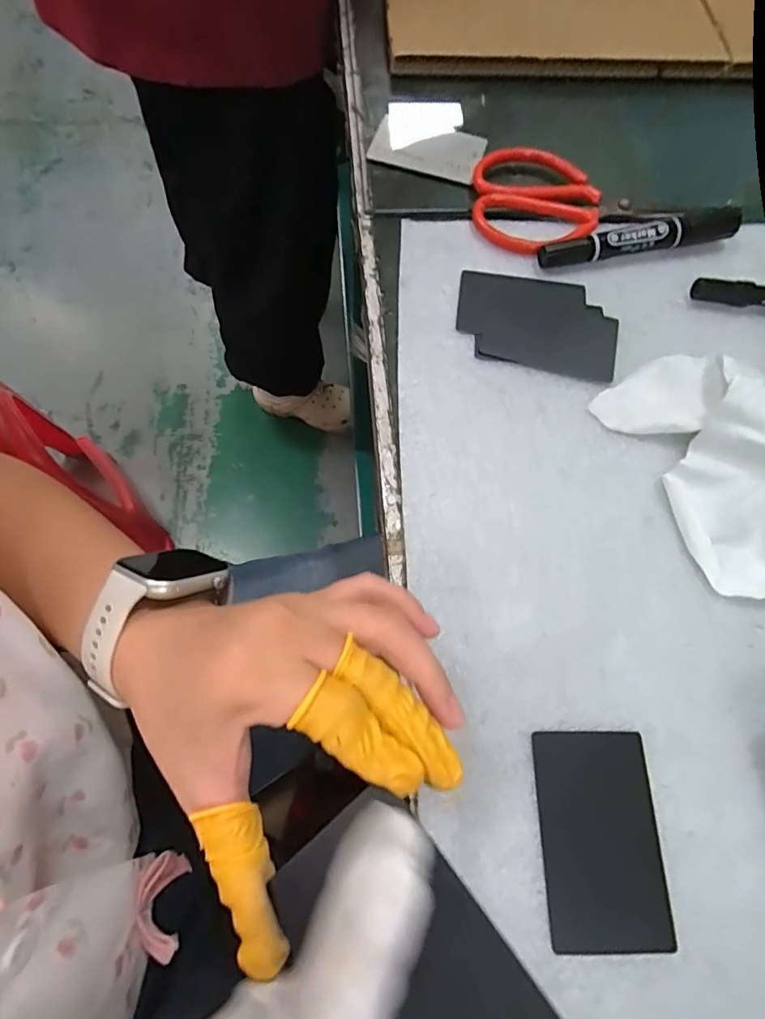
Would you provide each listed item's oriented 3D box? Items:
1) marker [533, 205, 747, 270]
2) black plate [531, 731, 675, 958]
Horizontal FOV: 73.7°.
[{"bbox_3d":[0.180,-0.188,0.355,0.143,0.024,0.015,-11,69,-5],"label":"marker"},{"bbox_3d":[0.098,0.147,0.228,0.052,0.004,0.085,0,69,-1],"label":"black plate"}]

